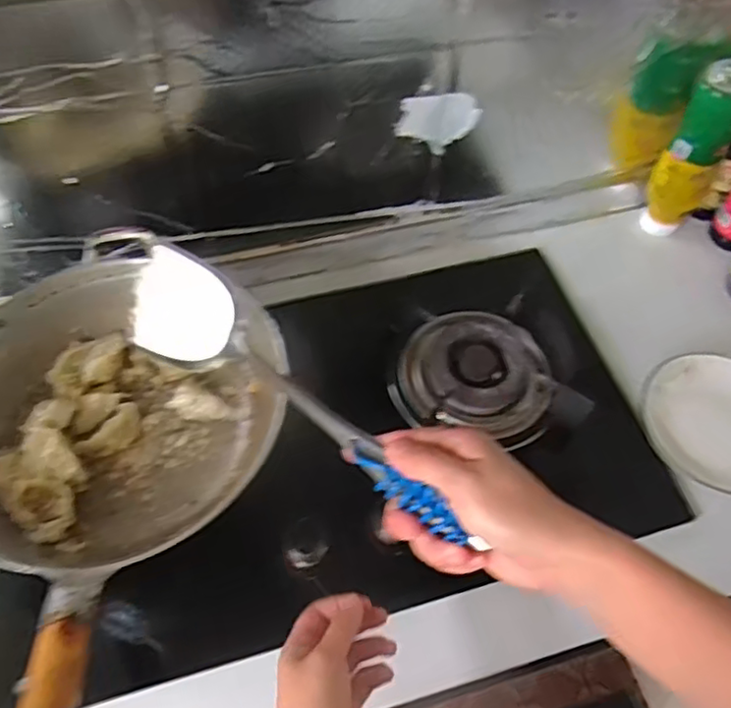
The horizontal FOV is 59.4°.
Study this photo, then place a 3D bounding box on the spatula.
[{"bbox_3d":[-0.064,0.029,0.460,0.320,0.026,0.084,36,105,27],"label":"spatula"}]

